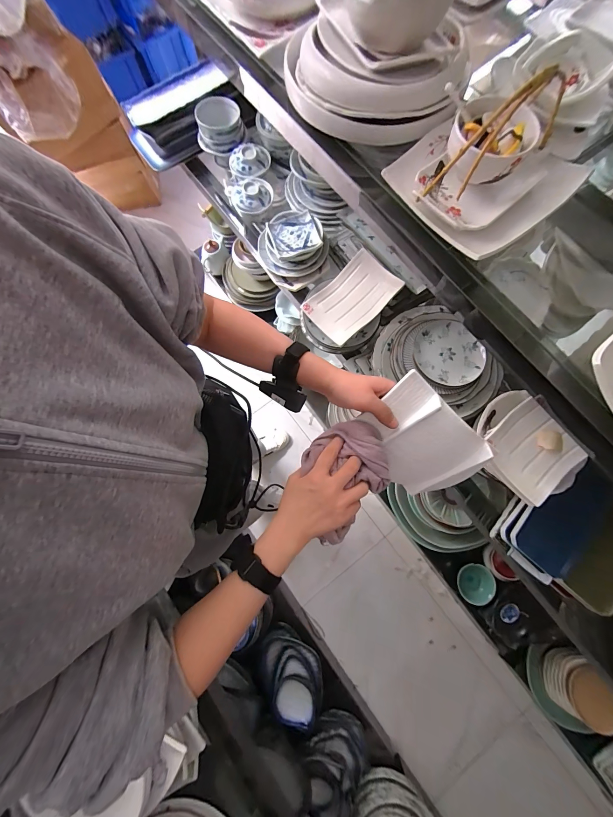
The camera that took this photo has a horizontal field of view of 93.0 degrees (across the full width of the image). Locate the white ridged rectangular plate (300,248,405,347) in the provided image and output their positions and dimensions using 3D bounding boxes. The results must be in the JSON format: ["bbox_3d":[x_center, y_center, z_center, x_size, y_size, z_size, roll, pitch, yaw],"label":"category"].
[{"bbox_3d":[0.109,-0.268,0.694,0.211,0.042,0.146,-41,80,-7],"label":"white ridged rectangular plate"}]

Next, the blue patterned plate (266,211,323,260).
[{"bbox_3d":[-0.033,-0.464,0.781,0.124,0.016,0.118,-20,77,2],"label":"blue patterned plate"}]

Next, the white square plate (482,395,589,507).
[{"bbox_3d":[0.414,0.080,0.540,0.157,0.019,0.139,-39,80,-7],"label":"white square plate"}]

